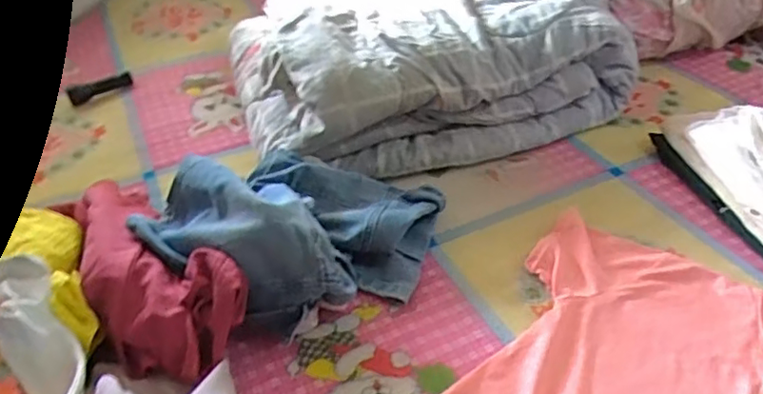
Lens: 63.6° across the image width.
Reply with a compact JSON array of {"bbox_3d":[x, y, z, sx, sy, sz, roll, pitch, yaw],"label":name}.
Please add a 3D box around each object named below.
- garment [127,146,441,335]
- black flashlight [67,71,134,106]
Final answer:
[{"bbox_3d":[-0.120,0.021,0.754,0.335,0.123,0.263,11,41,18],"label":"garment"},{"bbox_3d":[-0.515,-0.201,1.130,0.112,0.030,0.033,-28,44,-27],"label":"black flashlight"}]

